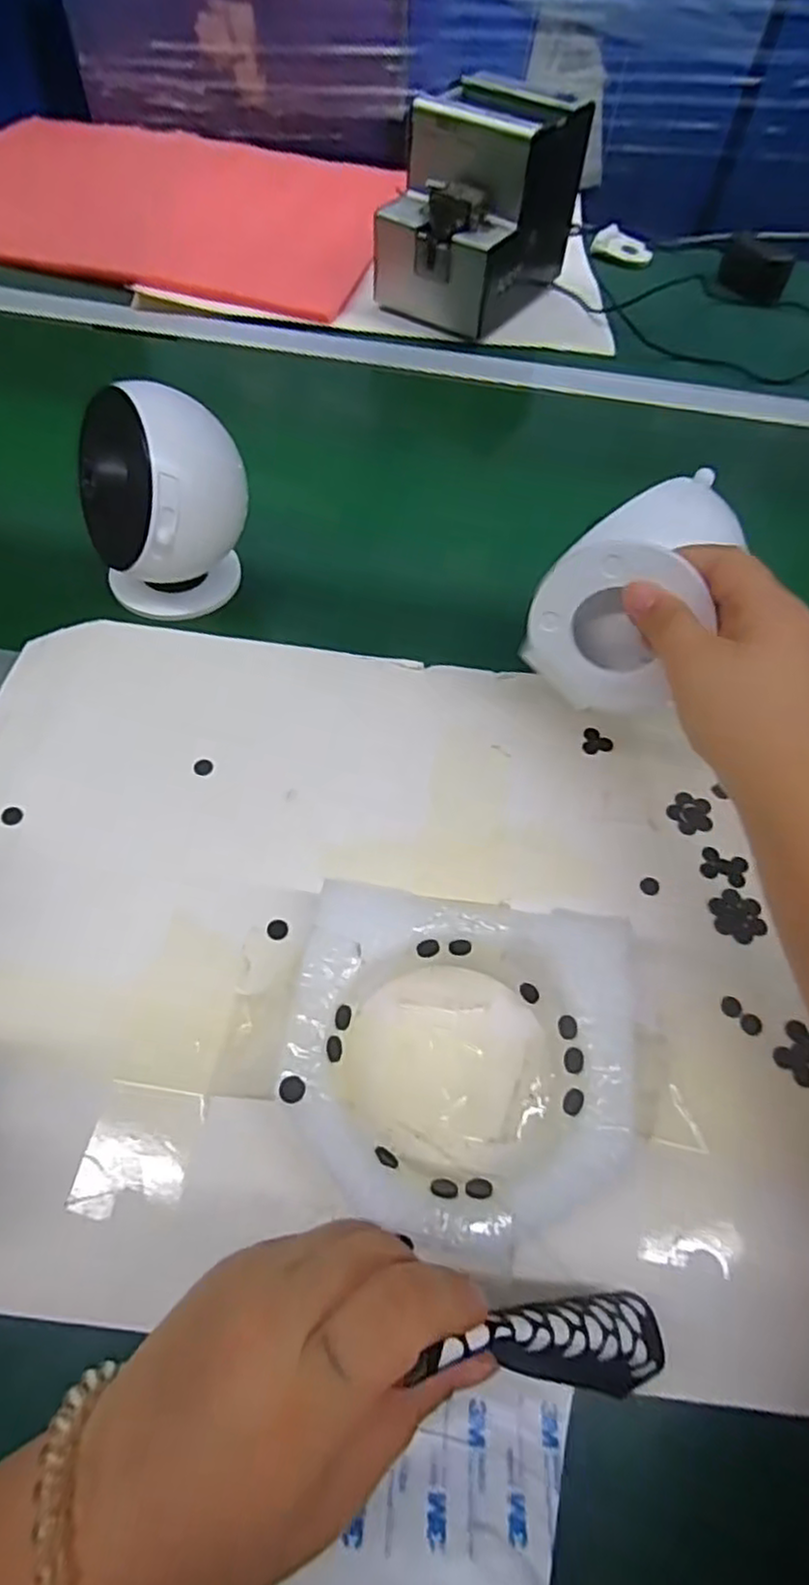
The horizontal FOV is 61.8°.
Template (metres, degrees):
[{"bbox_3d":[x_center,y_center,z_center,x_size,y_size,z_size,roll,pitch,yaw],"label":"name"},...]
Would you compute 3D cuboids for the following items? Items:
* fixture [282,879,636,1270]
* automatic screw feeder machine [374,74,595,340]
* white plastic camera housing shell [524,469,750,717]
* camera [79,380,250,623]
[{"bbox_3d":[0.024,0.117,0.294,0.143,0.039,0.135,6,58,0],"label":"fixture"},{"bbox_3d":[0.075,-0.570,0.657,0.126,0.142,0.181,32,60,12],"label":"automatic screw feeder machine"},{"bbox_3d":[0.116,-0.105,0.350,0.079,0.078,0.099,23,60,10],"label":"white plastic camera housing shell"},{"bbox_3d":[-0.150,-0.177,0.410,0.078,0.117,0.081,2,58,-3],"label":"camera"}]

